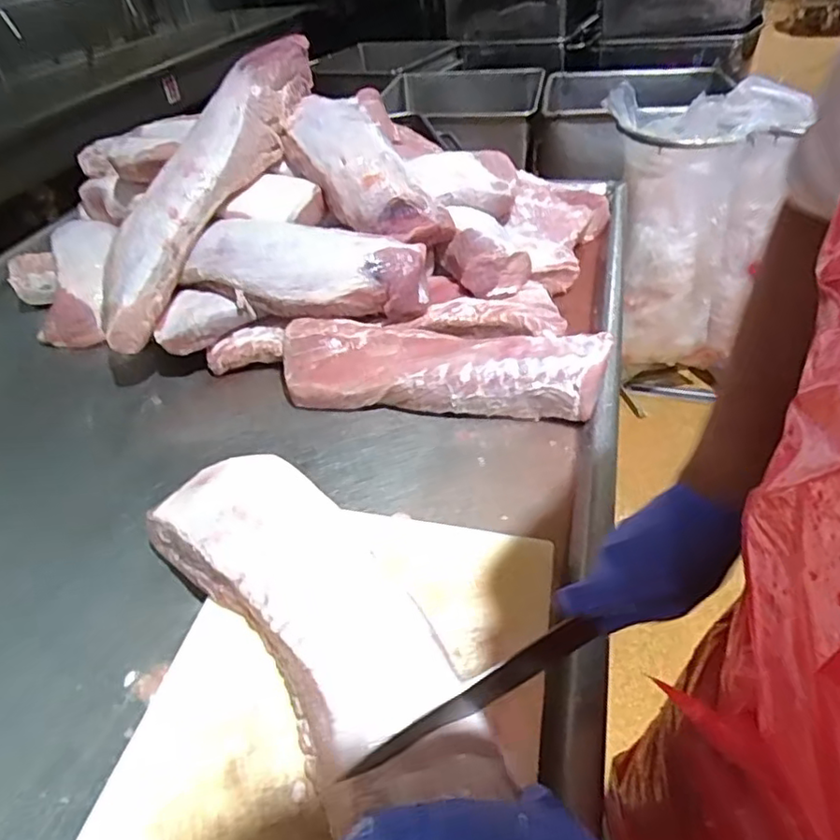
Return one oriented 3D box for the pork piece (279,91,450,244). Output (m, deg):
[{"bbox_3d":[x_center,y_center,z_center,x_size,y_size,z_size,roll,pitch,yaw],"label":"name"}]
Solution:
[{"bbox_3d":[-0.078,-0.352,0.877,0.291,0.078,0.116,46,57,8],"label":"pork piece"}]

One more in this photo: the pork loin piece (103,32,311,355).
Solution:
[{"bbox_3d":[-0.309,-0.330,0.849,0.122,0.078,0.503,18,73,25],"label":"pork loin piece"}]

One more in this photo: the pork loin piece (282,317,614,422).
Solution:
[{"bbox_3d":[0.024,-0.070,0.785,0.401,0.076,0.131,4,42,10],"label":"pork loin piece"}]

